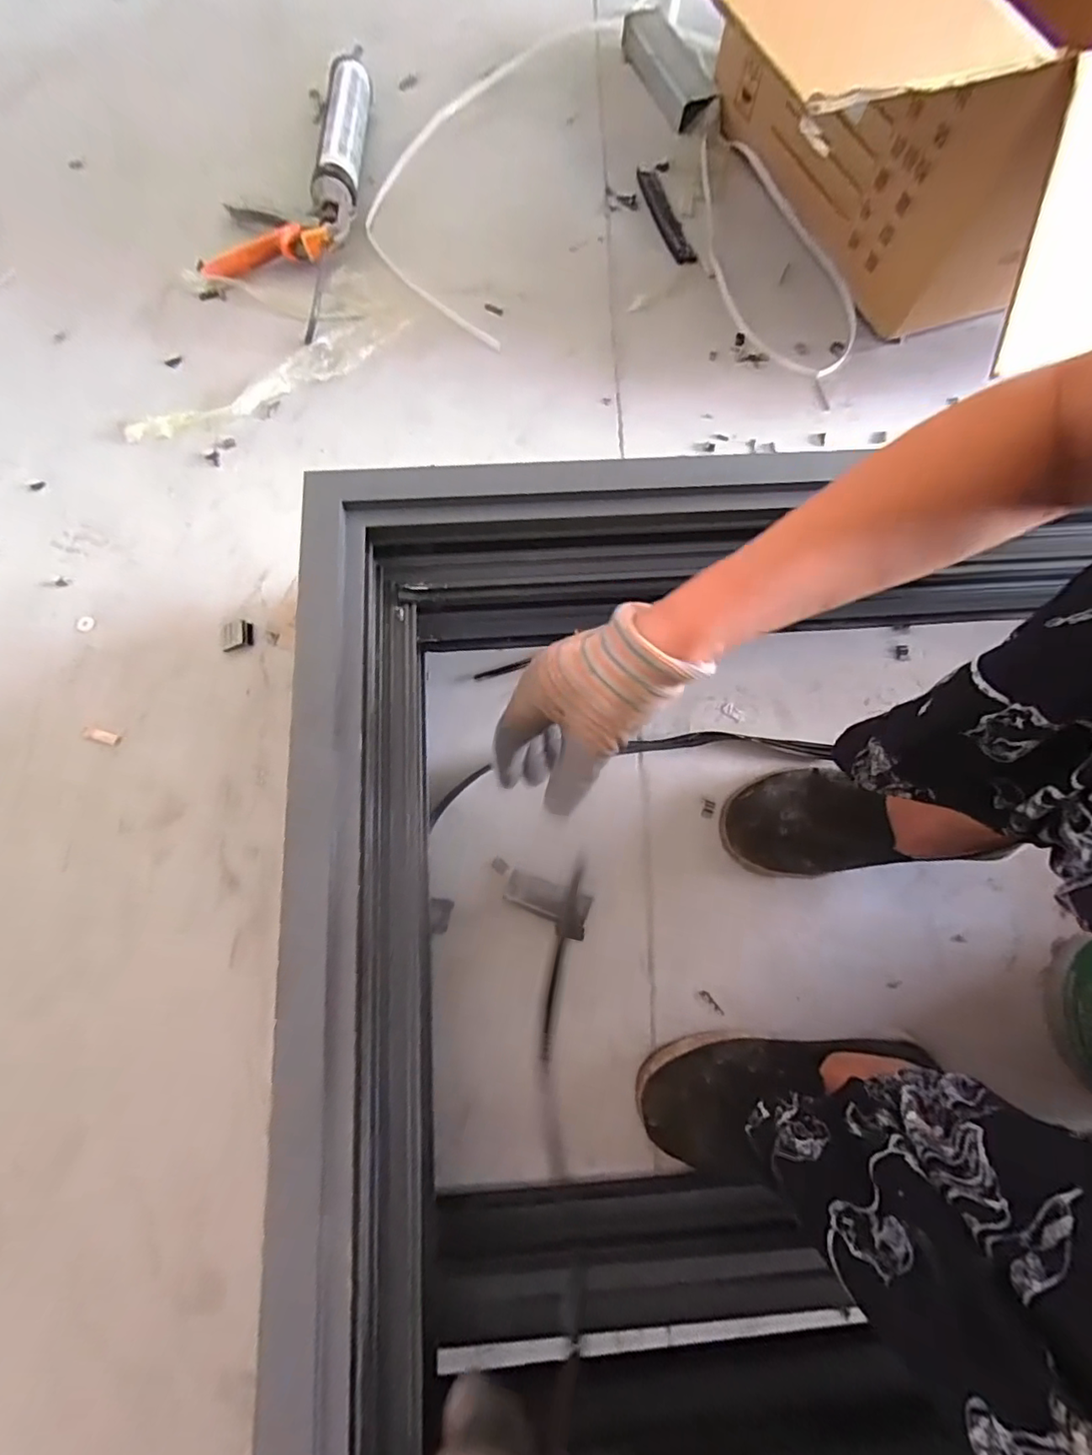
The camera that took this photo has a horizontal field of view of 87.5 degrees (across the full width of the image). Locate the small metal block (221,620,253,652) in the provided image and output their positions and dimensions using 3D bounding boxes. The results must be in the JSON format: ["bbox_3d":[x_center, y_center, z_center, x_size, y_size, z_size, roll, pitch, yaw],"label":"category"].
[{"bbox_3d":[-0.312,-0.093,0.574,0.029,0.010,0.031,-10,74,-4],"label":"small metal block"}]

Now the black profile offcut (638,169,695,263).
[{"bbox_3d":[0.162,-0.687,0.764,0.033,0.009,0.174,-15,74,-6],"label":"black profile offcut"}]

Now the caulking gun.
[{"bbox_3d":[-0.330,-0.690,0.729,0.188,0.055,0.463,0,73,-2],"label":"caulking gun"}]

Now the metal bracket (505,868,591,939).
[{"bbox_3d":[0.001,0.156,0.510,0.077,0.009,0.037,22,74,5],"label":"metal bracket"}]

